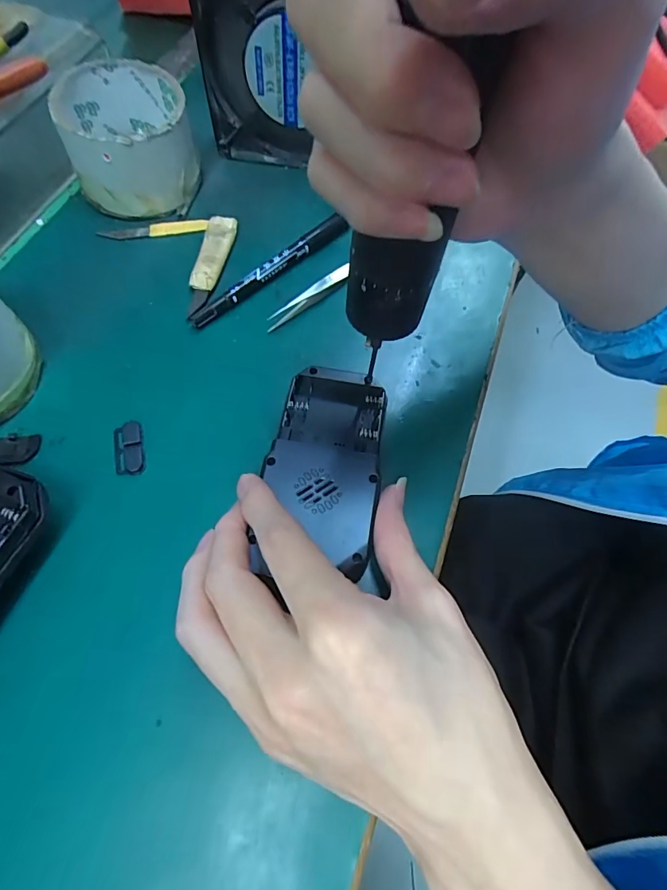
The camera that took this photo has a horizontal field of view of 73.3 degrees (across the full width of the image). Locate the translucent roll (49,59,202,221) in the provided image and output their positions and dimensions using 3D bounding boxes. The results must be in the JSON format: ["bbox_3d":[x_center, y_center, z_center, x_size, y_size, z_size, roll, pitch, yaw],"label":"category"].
[{"bbox_3d":[-0.134,-0.200,0.298,0.078,0.057,0.079,1,65,-2],"label":"translucent roll"}]

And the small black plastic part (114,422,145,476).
[{"bbox_3d":[-0.108,0.002,0.237,0.016,0.005,0.030,-12,66,-8],"label":"small black plastic part"}]

